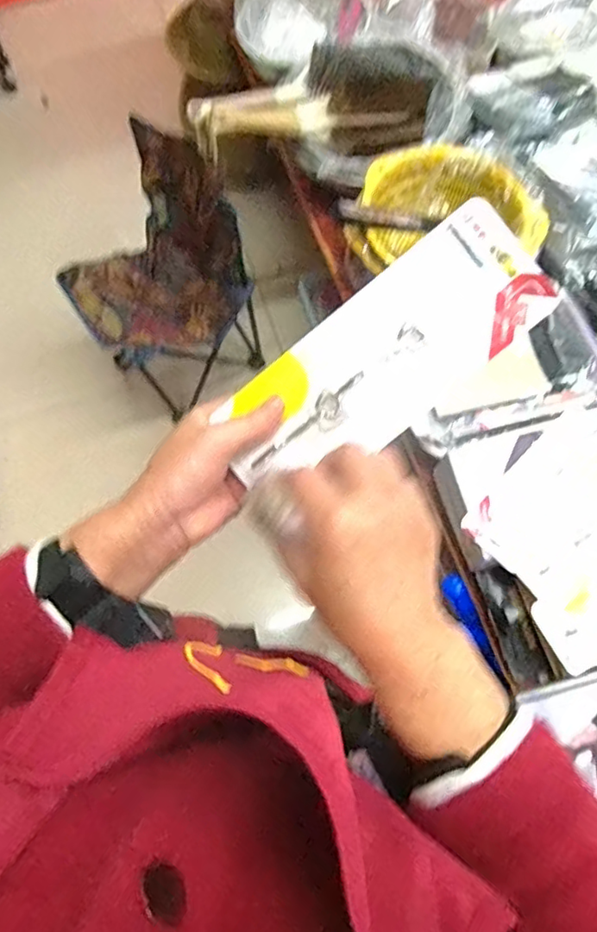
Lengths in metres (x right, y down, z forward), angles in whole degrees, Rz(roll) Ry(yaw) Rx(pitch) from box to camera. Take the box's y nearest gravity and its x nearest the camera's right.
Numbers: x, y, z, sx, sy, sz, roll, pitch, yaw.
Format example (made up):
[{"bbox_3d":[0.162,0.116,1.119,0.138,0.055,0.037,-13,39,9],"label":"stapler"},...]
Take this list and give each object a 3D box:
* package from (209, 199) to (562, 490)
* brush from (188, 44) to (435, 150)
[{"bbox_3d":[0.058,-0.071,0.385,0.228,0.012,0.090,-39,93,4],"label":"package"},{"bbox_3d":[0.037,-0.620,1.004,0.432,0.117,0.192,-15,71,-3],"label":"brush"}]

